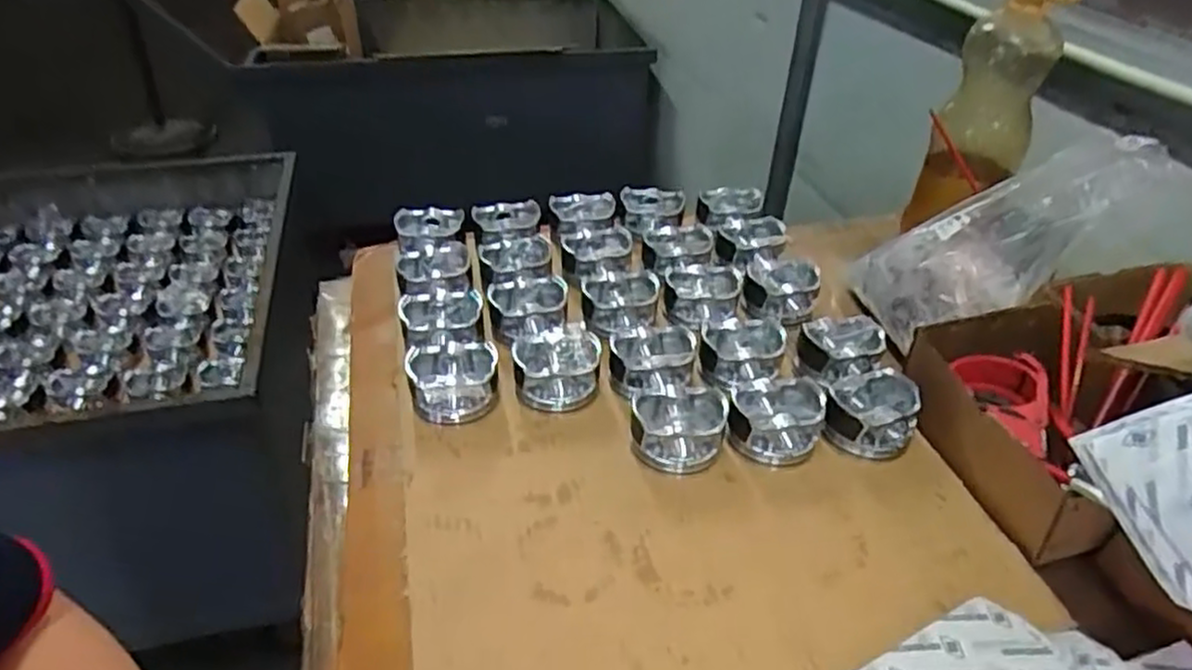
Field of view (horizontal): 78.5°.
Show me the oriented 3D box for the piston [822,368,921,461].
[{"bbox_3d":[0.249,0.070,0.665,0.080,0.048,0.084,15,39,15],"label":"piston"}]

